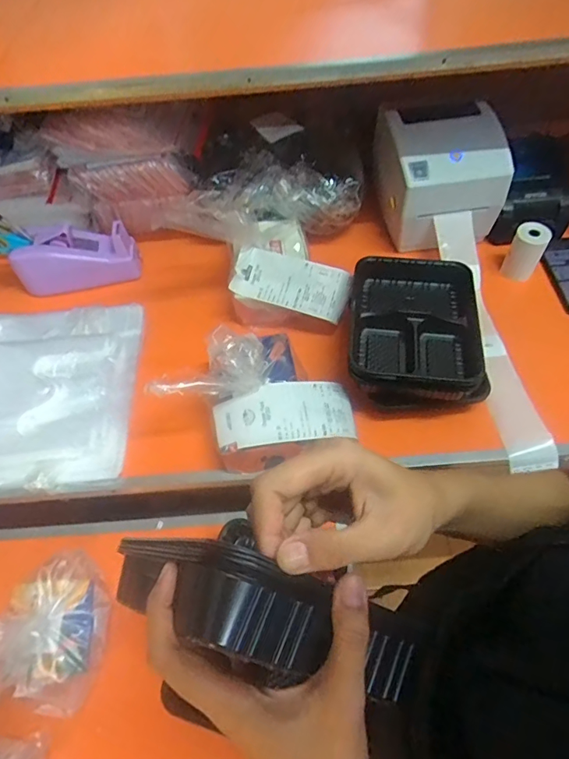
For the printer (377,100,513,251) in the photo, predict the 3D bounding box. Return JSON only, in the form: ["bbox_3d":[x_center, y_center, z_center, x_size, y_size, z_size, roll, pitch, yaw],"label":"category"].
[{"bbox_3d":[0.259,-0.335,0.789,0.184,0.166,0.179,-4,55,2],"label":"printer"}]

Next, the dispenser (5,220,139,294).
[{"bbox_3d":[-0.352,-0.212,0.804,0.194,0.083,0.077,-10,55,-3],"label":"dispenser"}]

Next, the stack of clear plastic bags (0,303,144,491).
[{"bbox_3d":[-0.368,0.017,0.700,0.276,0.032,0.308,-5,55,1],"label":"stack of clear plastic bags"}]

